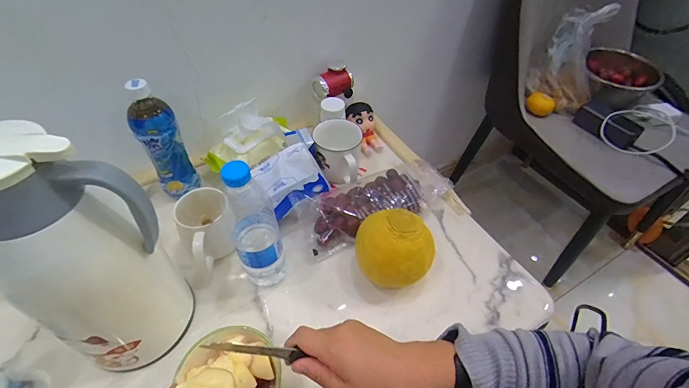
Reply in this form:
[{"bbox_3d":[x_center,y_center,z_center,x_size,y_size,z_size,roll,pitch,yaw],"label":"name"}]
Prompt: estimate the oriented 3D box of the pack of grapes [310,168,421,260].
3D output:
[{"bbox_3d":[0.033,0.022,0.612,0.220,0.052,0.102,-20,53,-18],"label":"pack of grapes"}]

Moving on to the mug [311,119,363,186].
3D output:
[{"bbox_3d":[-0.016,-0.073,0.665,0.090,0.093,0.092,8,49,5],"label":"mug"}]

